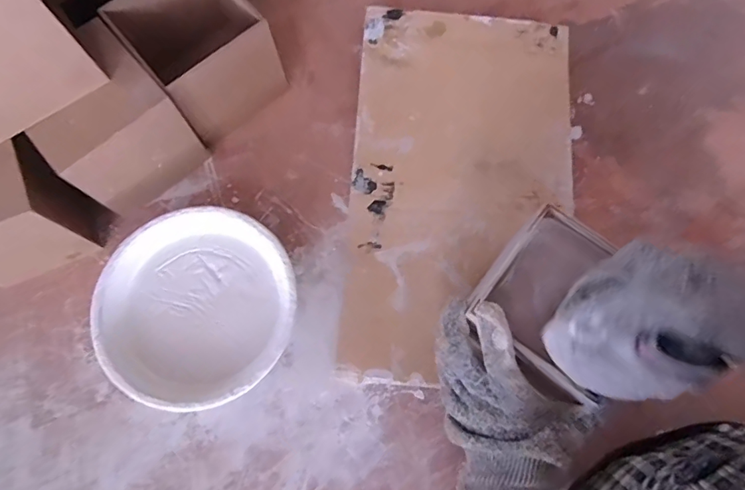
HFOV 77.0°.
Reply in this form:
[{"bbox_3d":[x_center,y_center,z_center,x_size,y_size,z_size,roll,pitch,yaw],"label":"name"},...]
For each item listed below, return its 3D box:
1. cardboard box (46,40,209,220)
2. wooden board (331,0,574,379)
[{"bbox_3d":[-0.246,-0.114,0.448,0.109,0.113,0.119,-40,78,-10],"label":"cardboard box"},{"bbox_3d":[0.094,-0.061,0.483,0.224,0.017,0.391,4,74,2],"label":"wooden board"}]

